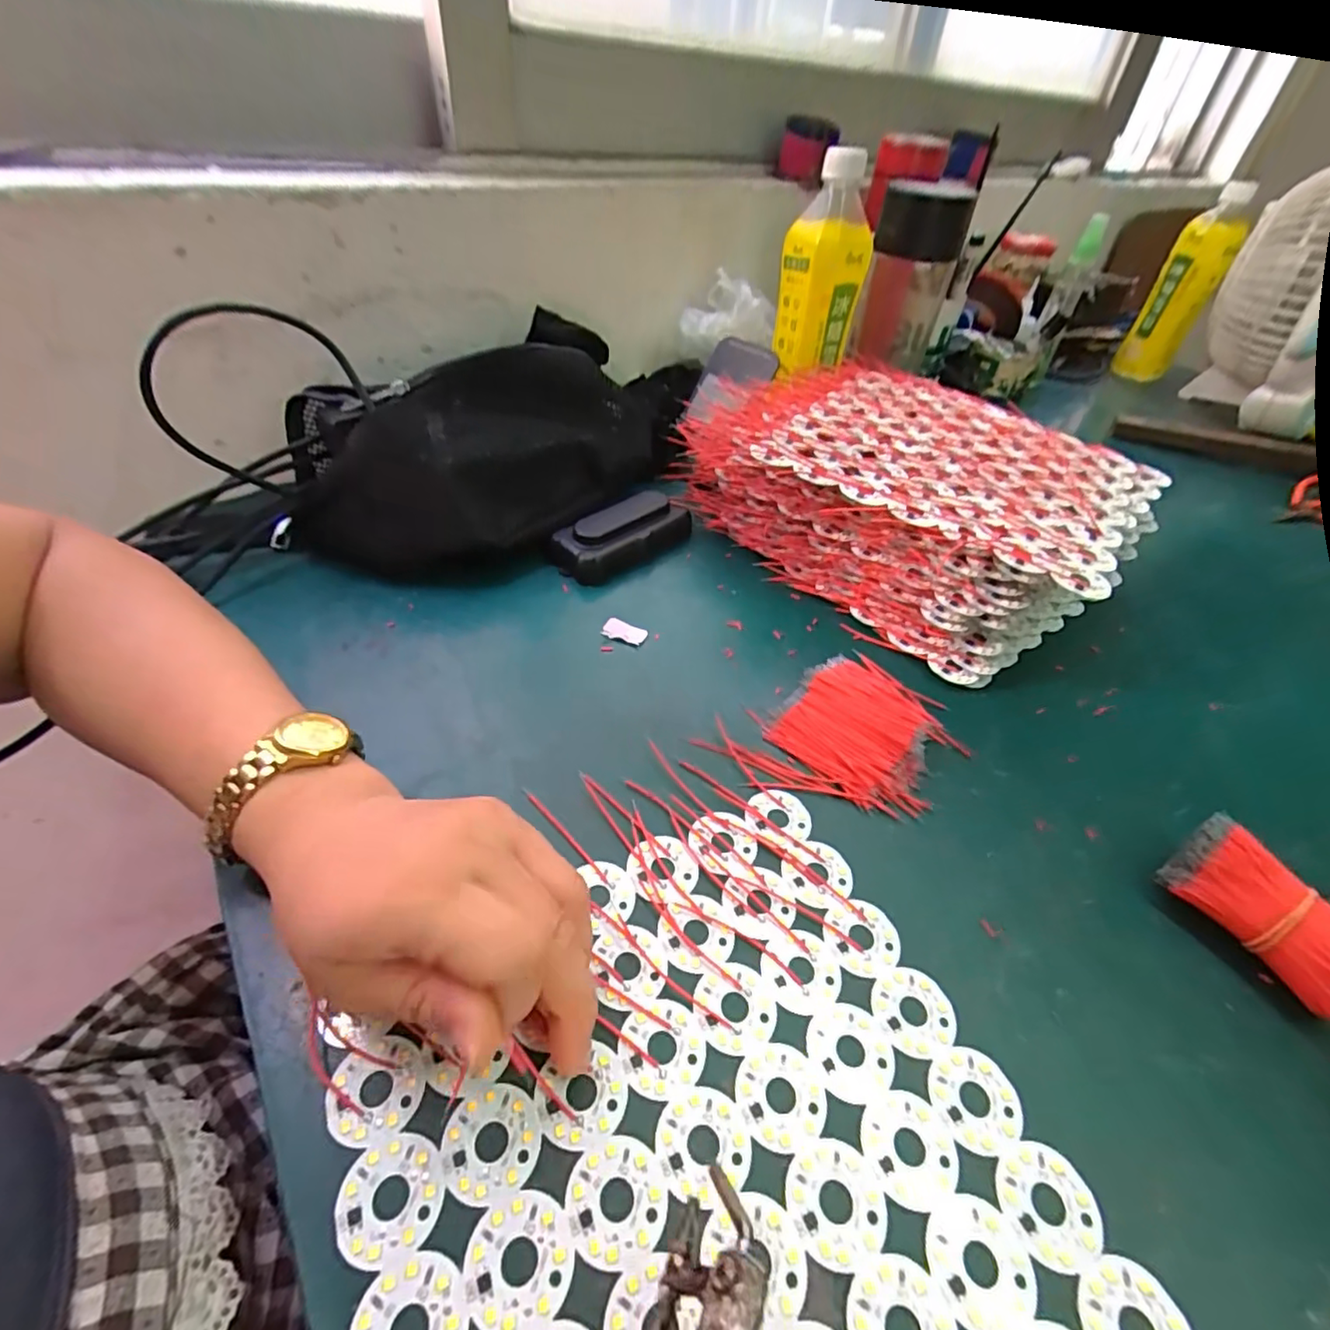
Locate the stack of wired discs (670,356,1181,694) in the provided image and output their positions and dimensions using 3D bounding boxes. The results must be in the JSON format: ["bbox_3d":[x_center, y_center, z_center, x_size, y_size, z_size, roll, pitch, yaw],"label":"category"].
[{"bbox_3d":[0.185,-0.132,0.452,0.254,0.086,0.280,-31,54,-31],"label":"stack of wired discs"}]

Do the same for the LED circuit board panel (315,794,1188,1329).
[{"bbox_3d":[0.013,0.159,0.196,0.208,0.004,0.204,-17,48,-21],"label":"LED circuit board panel"}]

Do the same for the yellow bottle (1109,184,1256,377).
[{"bbox_3d":[0.637,-0.459,0.749,0.064,0.198,0.051,28,49,22],"label":"yellow bottle"}]

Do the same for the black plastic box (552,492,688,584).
[{"bbox_3d":[-0.026,-0.093,0.434,0.107,0.026,0.048,-30,54,-31],"label":"black plastic box"}]

